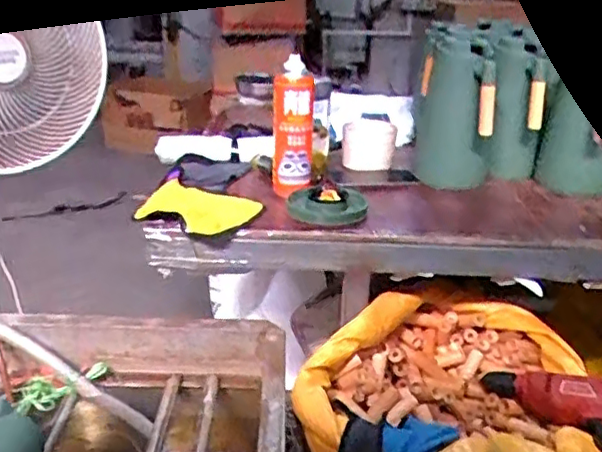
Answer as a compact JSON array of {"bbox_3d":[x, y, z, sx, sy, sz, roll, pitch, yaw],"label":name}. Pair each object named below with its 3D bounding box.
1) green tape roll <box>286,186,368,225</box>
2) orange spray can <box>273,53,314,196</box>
[{"bbox_3d":[0.043,-0.032,0.982,0.122,0.023,0.099,6,29,3],"label":"green tape roll"},{"bbox_3d":[-0.012,-0.150,0.985,0.068,0.192,0.067,3,29,-1],"label":"orange spray can"}]

